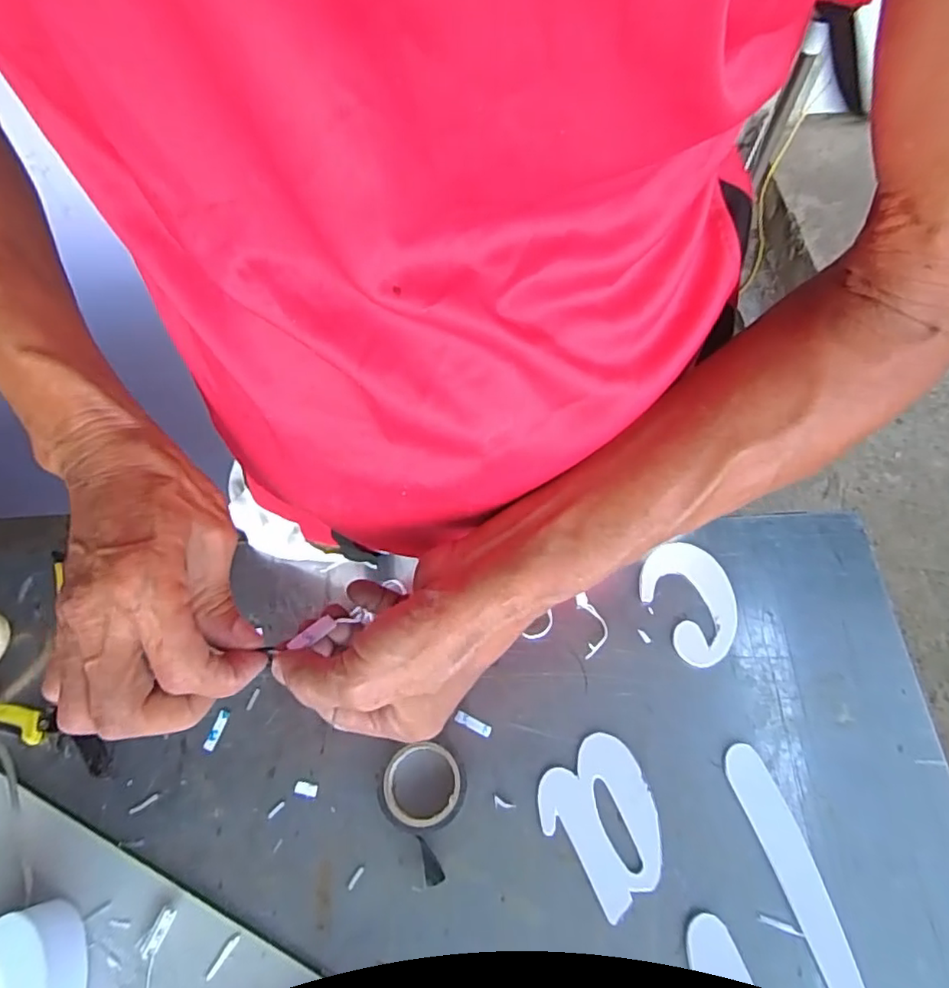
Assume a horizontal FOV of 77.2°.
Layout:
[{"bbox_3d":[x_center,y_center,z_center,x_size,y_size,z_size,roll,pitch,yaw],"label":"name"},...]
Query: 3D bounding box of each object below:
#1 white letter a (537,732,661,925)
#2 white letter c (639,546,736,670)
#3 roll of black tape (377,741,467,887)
[{"bbox_3d":[0.085,0.205,0.377,0.070,0.004,0.083,-34,68,-14],"label":"white letter a"},{"bbox_3d":[0.161,0.077,0.437,0.064,0.005,0.087,-26,67,-13],"label":"white letter c"},{"bbox_3d":[-0.037,0.197,0.376,0.056,0.019,0.074,15,65,8],"label":"roll of black tape"}]

